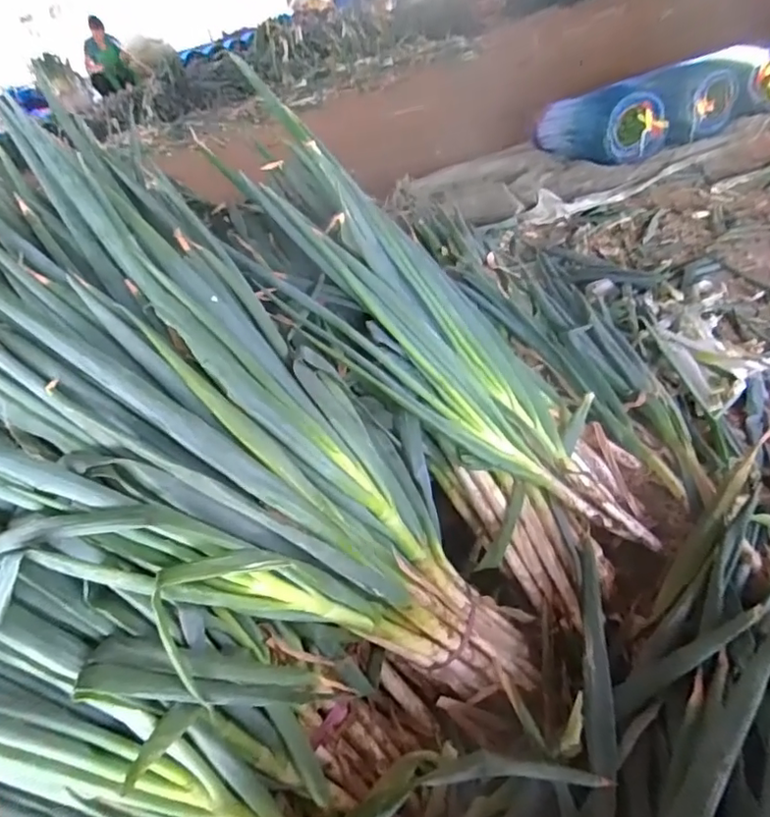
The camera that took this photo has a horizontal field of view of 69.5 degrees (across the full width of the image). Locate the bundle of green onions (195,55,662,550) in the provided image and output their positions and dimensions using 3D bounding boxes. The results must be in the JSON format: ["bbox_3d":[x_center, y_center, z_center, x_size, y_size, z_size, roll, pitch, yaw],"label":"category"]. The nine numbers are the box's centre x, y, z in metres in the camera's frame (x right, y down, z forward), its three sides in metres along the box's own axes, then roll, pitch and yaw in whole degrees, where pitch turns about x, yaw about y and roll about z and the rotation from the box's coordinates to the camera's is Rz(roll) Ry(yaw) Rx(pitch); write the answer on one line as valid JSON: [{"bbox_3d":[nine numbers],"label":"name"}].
[{"bbox_3d":[0.130,-0.070,0.915,0.897,0.124,0.251,42,50,-13],"label":"bundle of green onions"}]

